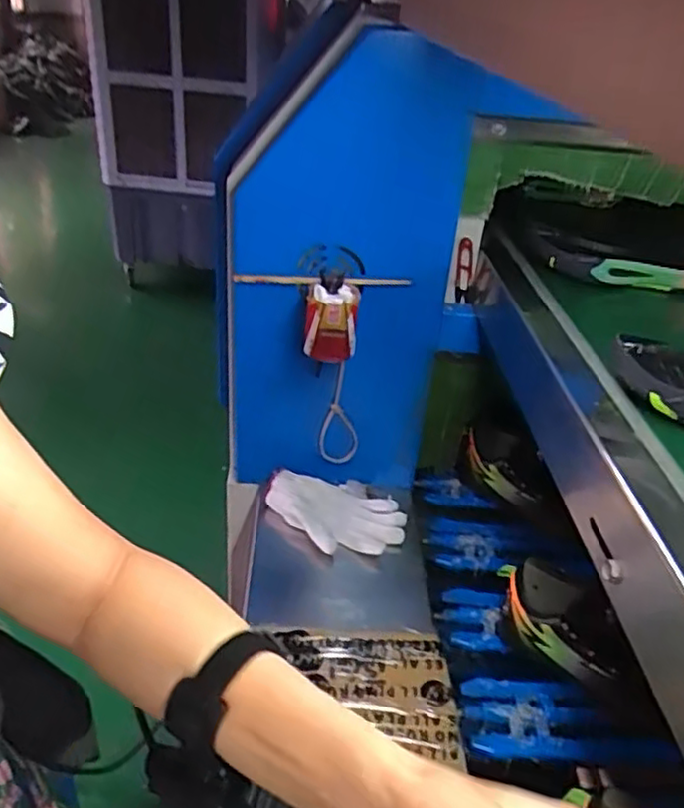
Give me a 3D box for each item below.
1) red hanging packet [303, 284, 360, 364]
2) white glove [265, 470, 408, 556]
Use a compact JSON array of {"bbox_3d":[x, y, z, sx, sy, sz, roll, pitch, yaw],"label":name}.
[{"bbox_3d":[-0.014,-0.104,0.861,0.066,0.094,0.048,8,30,1],"label":"red hanging packet"},{"bbox_3d":[-0.014,0.163,0.961,0.203,0.051,0.122,15,31,13],"label":"white glove"}]

